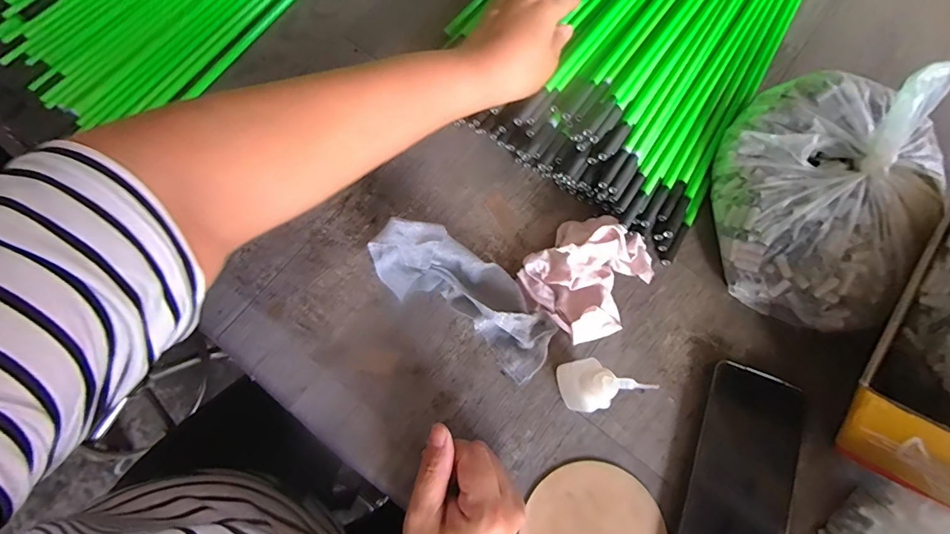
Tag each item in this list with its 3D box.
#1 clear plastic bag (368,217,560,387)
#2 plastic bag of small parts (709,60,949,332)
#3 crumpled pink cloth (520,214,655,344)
[{"bbox_3d":[-0.007,0.021,0.335,0.153,0.055,0.065,33,76,8],"label":"clear plastic bag"},{"bbox_3d":[0.271,-0.060,0.336,0.160,0.124,0.183,38,76,9],"label":"plastic bag of small parts"},{"bbox_3d":[0.090,0.008,0.352,0.088,0.038,0.106,40,77,9],"label":"crumpled pink cloth"}]

